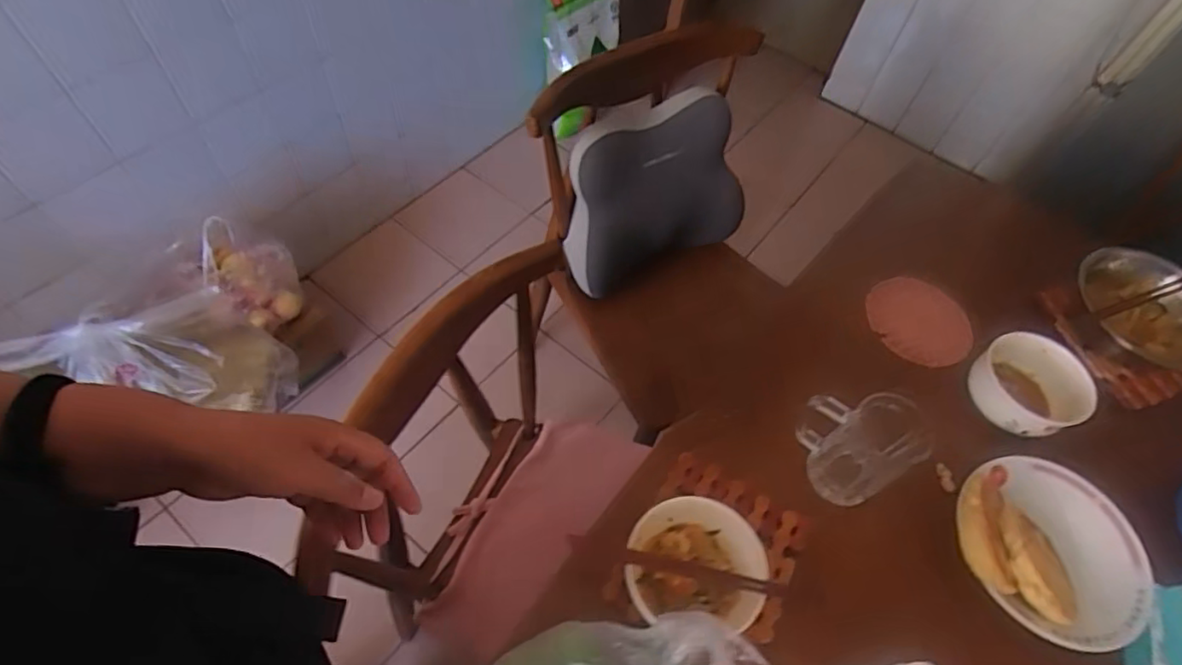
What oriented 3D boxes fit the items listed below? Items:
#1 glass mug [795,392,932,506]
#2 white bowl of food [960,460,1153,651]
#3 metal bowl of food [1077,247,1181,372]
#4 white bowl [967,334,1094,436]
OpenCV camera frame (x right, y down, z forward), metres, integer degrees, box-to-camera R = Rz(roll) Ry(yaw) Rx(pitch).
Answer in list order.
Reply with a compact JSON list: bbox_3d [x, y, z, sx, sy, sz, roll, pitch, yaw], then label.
[{"bbox_3d":[0.293,0.121,0.665,0.085,0.120,0.108,-21,61,-17],"label":"glass mug"},{"bbox_3d":[0.499,0.225,0.640,0.215,0.042,0.197,-27,63,-20],"label":"white bowl of food"},{"bbox_3d":[0.810,-0.030,0.880,0.180,0.091,0.188,2,57,-3],"label":"metal bowl of food"},{"bbox_3d":[0.542,0.069,0.751,0.119,0.071,0.128,-20,60,-16],"label":"white bowl"}]

